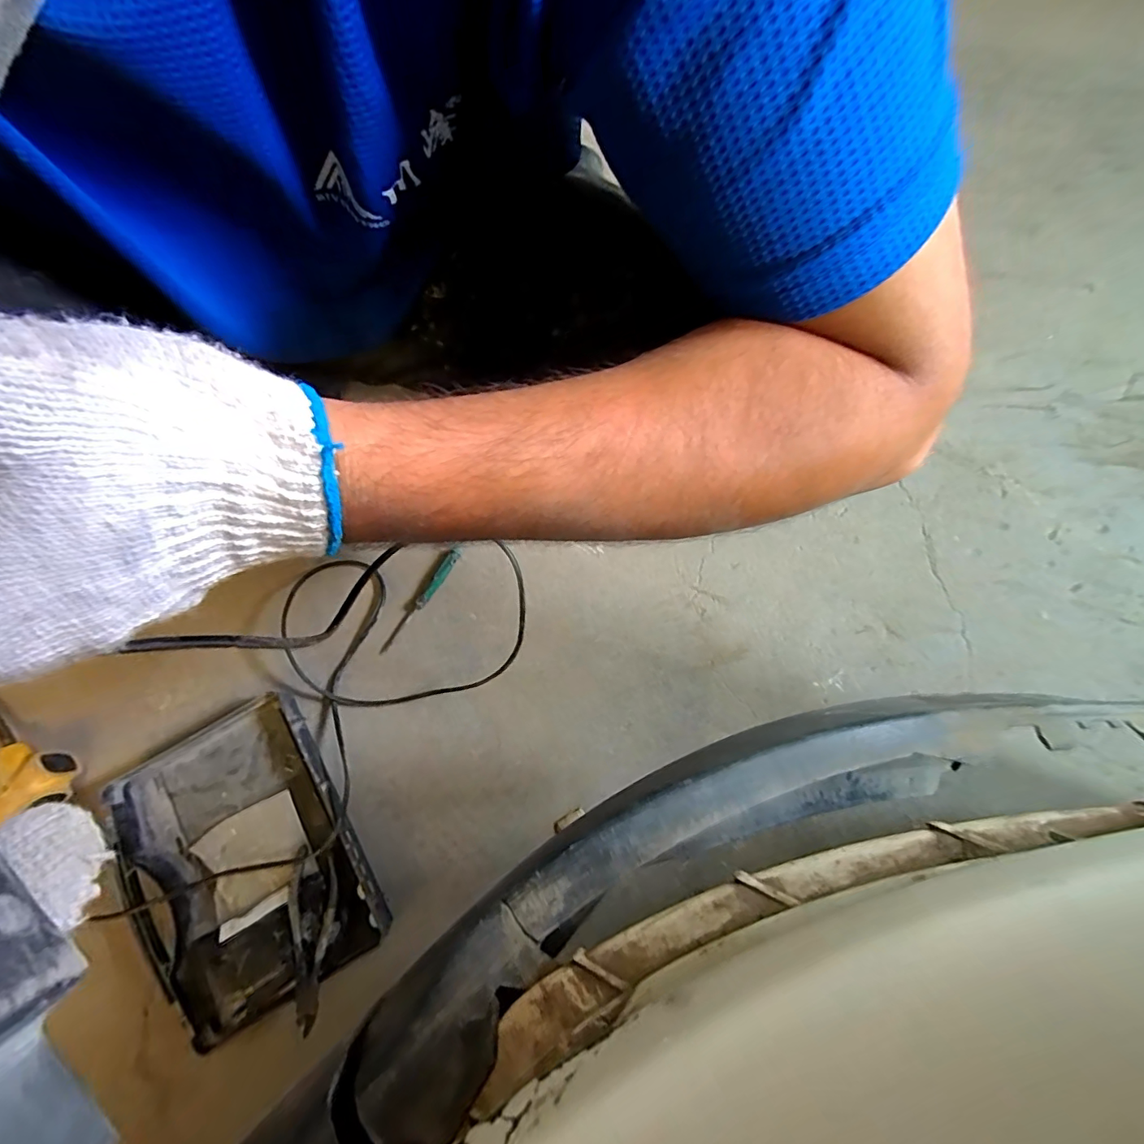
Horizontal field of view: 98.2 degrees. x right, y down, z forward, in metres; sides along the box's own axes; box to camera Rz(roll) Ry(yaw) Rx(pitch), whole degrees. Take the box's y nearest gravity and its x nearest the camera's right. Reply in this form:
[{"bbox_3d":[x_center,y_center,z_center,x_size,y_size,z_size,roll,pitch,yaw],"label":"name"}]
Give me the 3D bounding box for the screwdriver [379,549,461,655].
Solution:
[{"bbox_3d":[-0.175,0.034,0.574,0.013,0.010,0.143,34,81,9],"label":"screwdriver"}]

